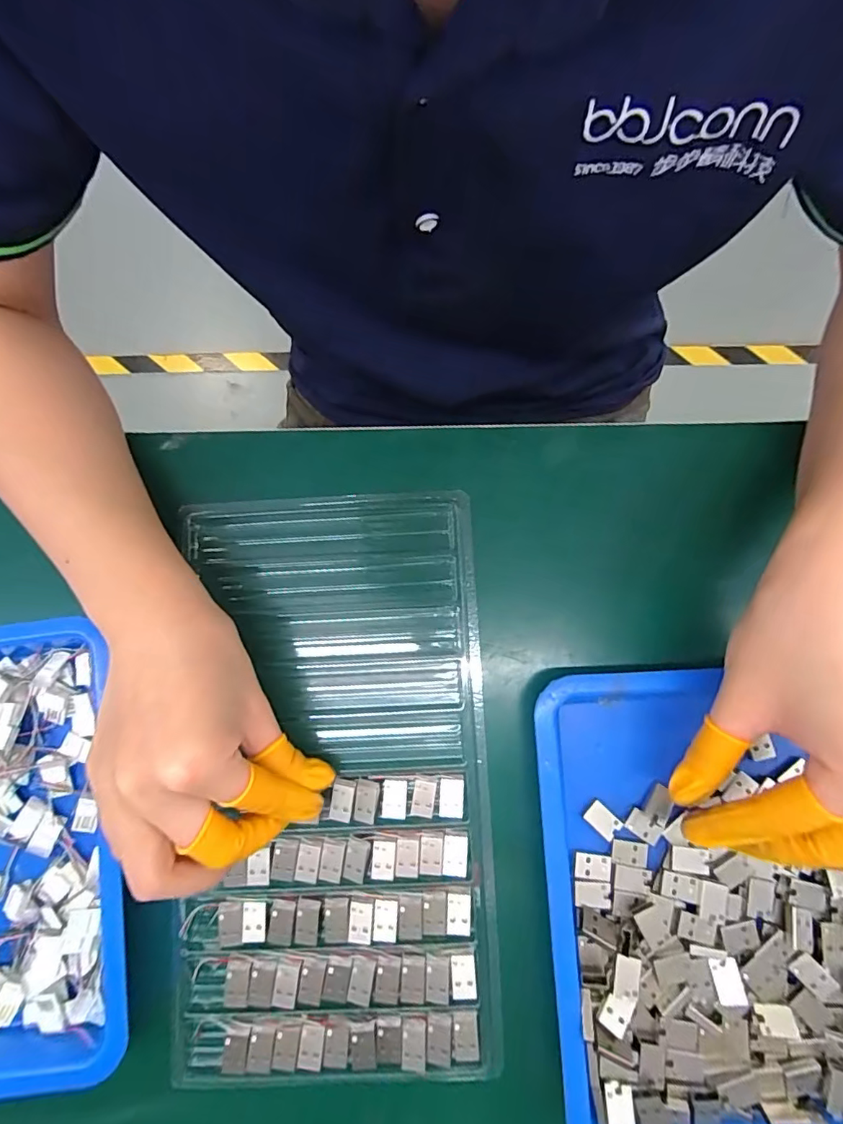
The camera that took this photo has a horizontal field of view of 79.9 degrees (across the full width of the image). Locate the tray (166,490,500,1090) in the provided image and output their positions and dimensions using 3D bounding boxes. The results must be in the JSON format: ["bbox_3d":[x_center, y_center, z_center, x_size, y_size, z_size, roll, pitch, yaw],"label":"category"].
[{"bbox_3d":[-0.048,0.107,0.268,0.161,0.010,0.291,0,80,1],"label":"tray"}]

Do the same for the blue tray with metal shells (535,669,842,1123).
[{"bbox_3d":[0.145,0.163,0.243,0.167,0.027,0.213,-3,82,1],"label":"blue tray with metal shells"}]

